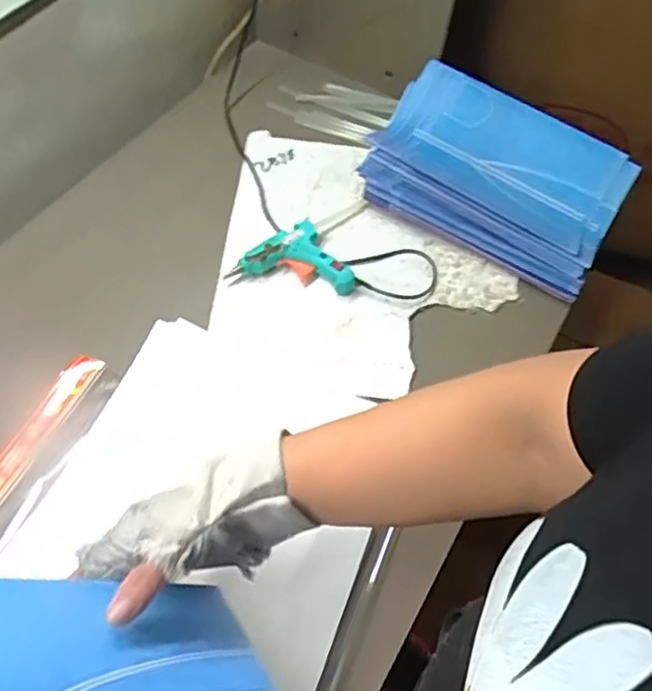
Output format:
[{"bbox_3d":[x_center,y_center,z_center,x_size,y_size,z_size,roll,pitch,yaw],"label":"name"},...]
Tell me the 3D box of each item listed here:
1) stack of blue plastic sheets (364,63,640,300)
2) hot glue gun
[{"bbox_3d":[0.206,-0.215,0.810,0.317,0.070,0.226,27,59,12],"label":"stack of blue plastic sheets"},{"bbox_3d":[-0.044,-0.088,0.733,0.122,0.026,0.110,-24,62,-19],"label":"hot glue gun"}]

